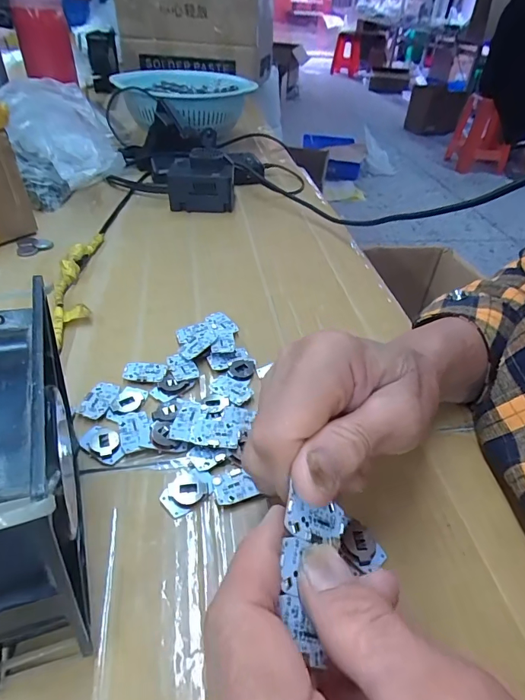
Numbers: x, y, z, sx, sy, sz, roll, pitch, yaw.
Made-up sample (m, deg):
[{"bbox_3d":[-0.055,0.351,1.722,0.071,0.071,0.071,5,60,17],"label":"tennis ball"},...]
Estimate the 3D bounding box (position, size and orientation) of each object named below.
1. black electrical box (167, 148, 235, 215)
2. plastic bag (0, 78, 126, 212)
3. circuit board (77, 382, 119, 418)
[{"bbox_3d":[-0.073,-0.210,0.528,0.079,0.061,0.061,5,40,0],"label":"black electrical box"},{"bbox_3d":[-0.230,-0.235,0.495,0.104,0.125,0.087,-22,47,-28],"label":"plastic bag"},{"bbox_3d":[-0.107,0.032,0.279,0.019,0.004,0.027,13,41,9],"label":"circuit board"}]

